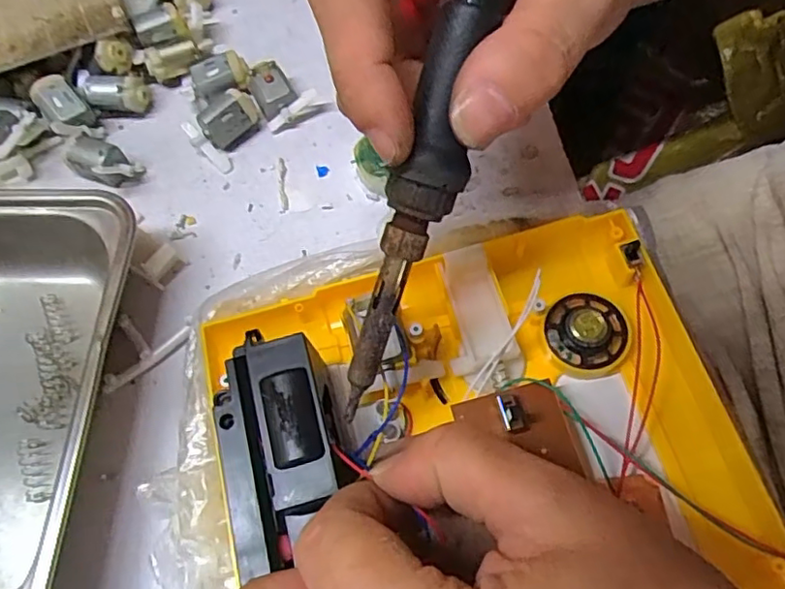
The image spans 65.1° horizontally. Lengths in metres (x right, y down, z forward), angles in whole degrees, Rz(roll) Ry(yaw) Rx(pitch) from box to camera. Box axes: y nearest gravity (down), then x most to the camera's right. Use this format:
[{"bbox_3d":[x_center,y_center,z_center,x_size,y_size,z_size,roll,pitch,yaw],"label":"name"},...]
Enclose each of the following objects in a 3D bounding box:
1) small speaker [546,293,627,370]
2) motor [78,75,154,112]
[{"bbox_3d":[0.069,0.011,0.216,0.027,0.009,0.028,-1,64,2],"label":"small speaker"},{"bbox_3d":[-0.139,-0.100,0.311,0.031,0.018,0.015,-8,64,-3],"label":"motor"}]

